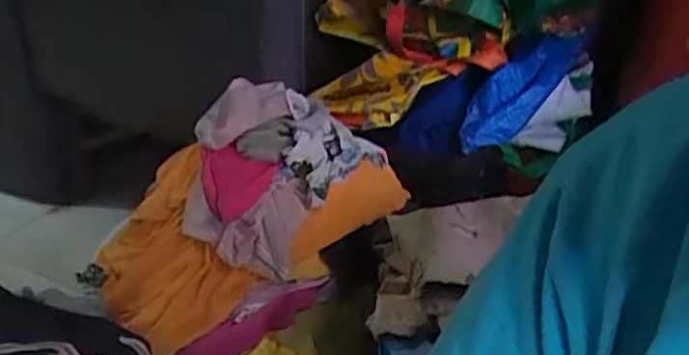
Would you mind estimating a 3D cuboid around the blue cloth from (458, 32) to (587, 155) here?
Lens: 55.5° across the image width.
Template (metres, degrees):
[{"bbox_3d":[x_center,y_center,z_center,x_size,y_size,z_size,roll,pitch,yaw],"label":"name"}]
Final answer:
[{"bbox_3d":[0.297,-0.147,1.096,0.266,0.093,0.045,-44,38,-2],"label":"blue cloth"}]

